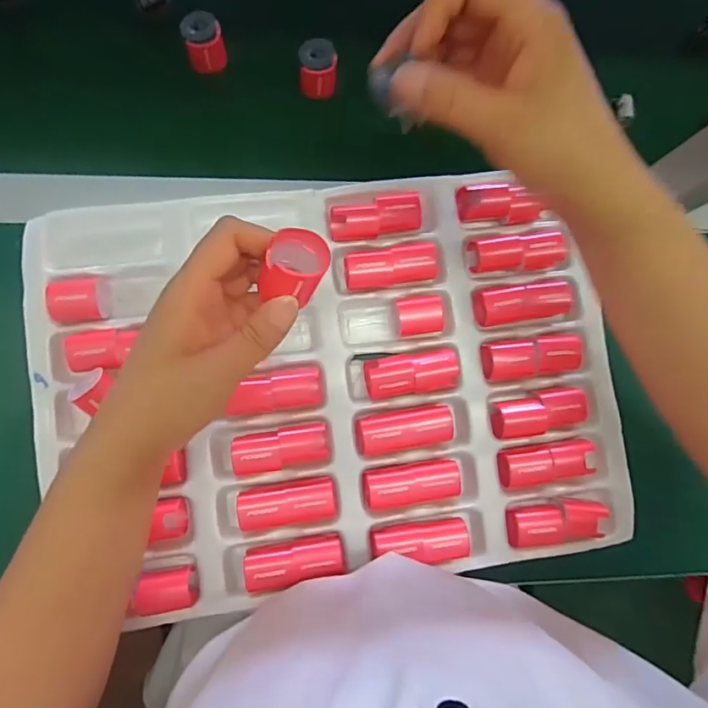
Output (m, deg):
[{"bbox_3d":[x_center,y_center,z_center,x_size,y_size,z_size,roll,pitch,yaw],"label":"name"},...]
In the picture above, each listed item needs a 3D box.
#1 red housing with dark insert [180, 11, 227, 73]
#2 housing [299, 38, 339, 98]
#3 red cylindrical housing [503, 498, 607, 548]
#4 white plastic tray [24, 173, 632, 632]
[{"bbox_3d":[-0.124,-0.259,0.425,0.030,0.039,0.029,0,85,-4],"label":"red housing with dark insert"},{"bbox_3d":[-0.031,-0.242,0.432,0.030,0.037,0.031,0,85,-4],"label":"housing"},{"bbox_3d":[0.159,0.132,0.398,0.075,0.020,0.030,-8,85,-5],"label":"red cylindrical housing"},{"bbox_3d":[-0.018,0.019,0.406,0.439,0.039,0.317,-8,85,-5],"label":"white plastic tray"}]

